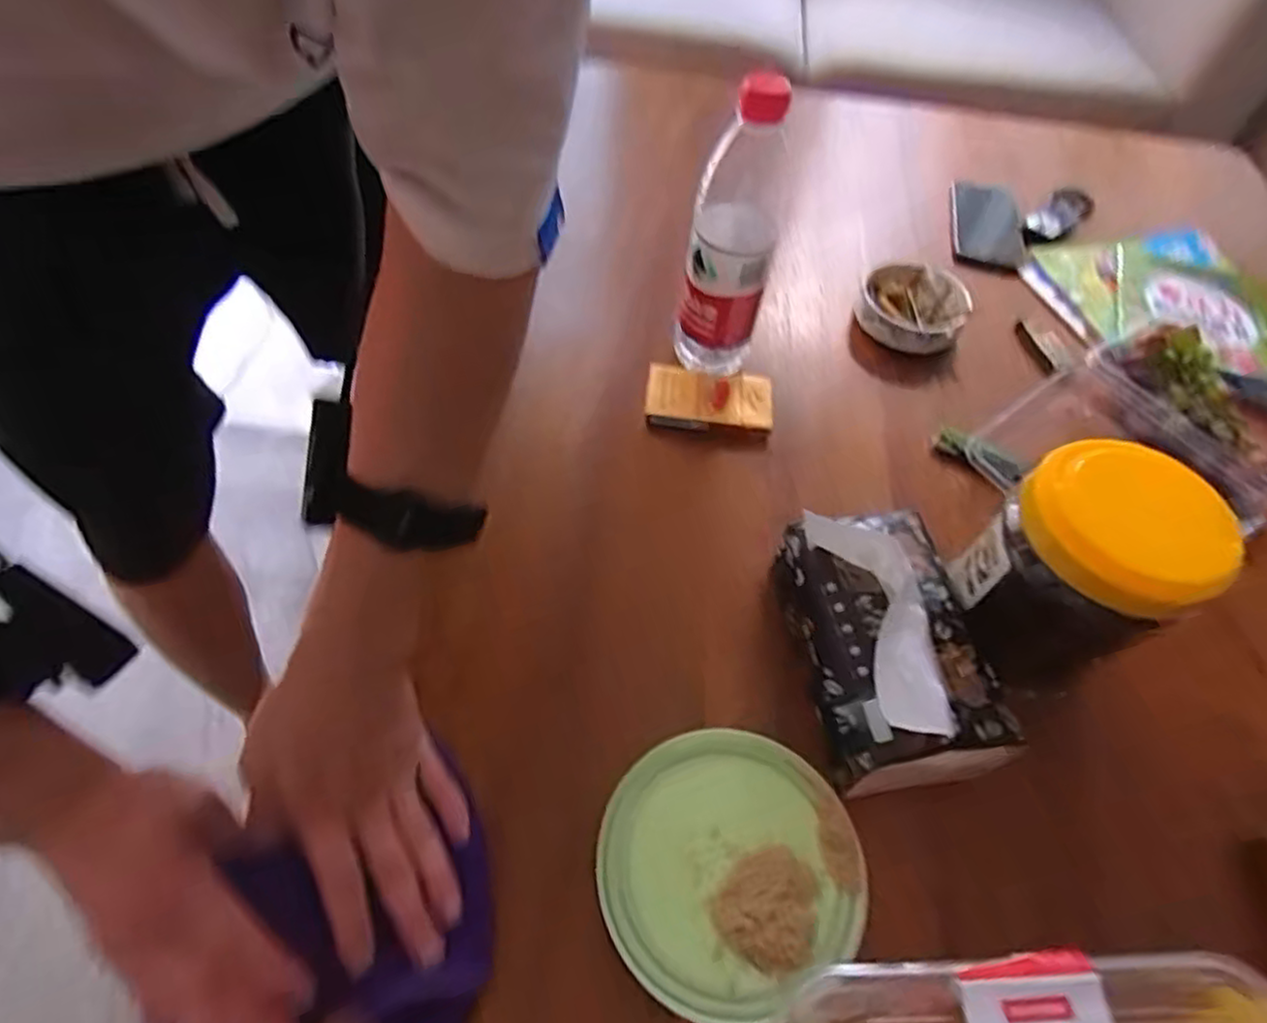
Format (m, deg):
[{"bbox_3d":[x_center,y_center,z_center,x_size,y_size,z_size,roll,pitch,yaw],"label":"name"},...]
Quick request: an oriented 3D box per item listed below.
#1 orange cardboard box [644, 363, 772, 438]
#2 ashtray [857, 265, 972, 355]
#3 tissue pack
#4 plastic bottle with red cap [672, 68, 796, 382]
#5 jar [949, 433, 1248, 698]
[{"bbox_3d":[0.060,-0.091,0.564,0.097,0.016,0.064,6,55,1],"label":"orange cardboard box"},{"bbox_3d":[0.242,-0.176,0.625,0.090,0.032,0.099,31,59,18],"label":"ashtray"},{"bbox_3d":[0.146,0.073,0.411,0.088,0.089,0.150,-4,56,-7],"label":"tissue pack"},{"bbox_3d":[0.069,-0.187,0.512,0.059,0.223,0.059,10,56,3],"label":"plastic bottle with red cap"},{"bbox_3d":[0.239,0.042,0.400,0.085,0.151,0.088,2,56,-3],"label":"jar"}]

